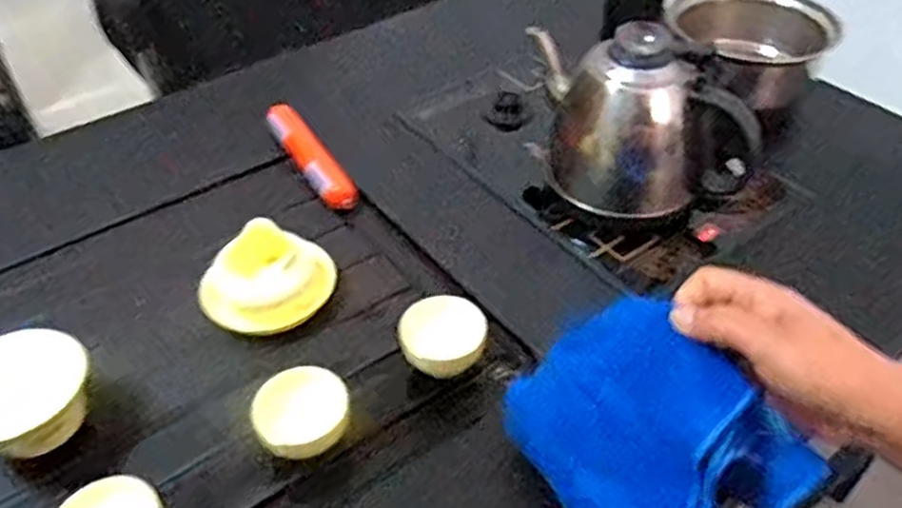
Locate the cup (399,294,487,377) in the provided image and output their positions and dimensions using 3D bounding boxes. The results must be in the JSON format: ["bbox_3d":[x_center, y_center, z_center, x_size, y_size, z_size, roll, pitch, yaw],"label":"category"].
[{"bbox_3d":[-0.006,0.066,0.540,0.060,0.043,0.056,-1,43,1],"label":"cup"}]

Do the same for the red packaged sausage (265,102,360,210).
[{"bbox_3d":[-0.141,-0.099,0.729,0.033,0.035,0.156,-26,48,-24],"label":"red packaged sausage"}]

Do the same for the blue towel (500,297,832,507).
[{"bbox_3d":[0.120,0.112,0.441,0.131,0.033,0.154,-42,78,10],"label":"blue towel"}]

